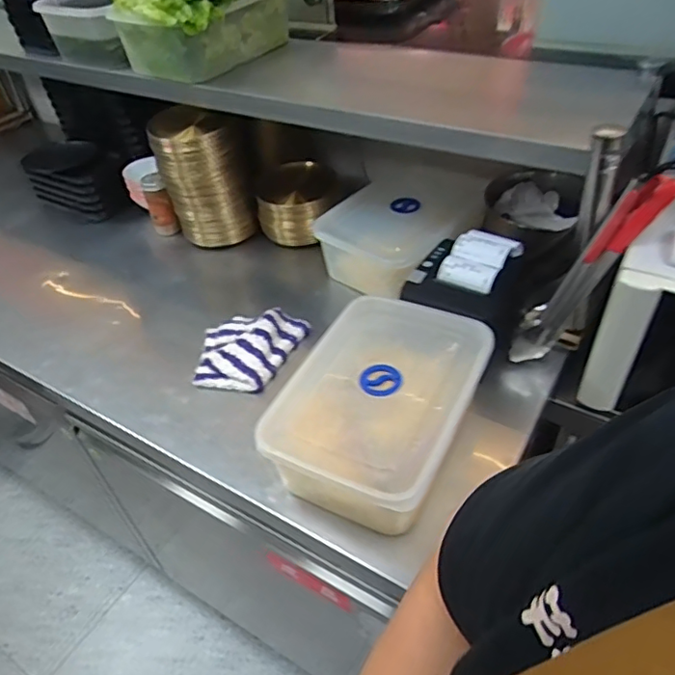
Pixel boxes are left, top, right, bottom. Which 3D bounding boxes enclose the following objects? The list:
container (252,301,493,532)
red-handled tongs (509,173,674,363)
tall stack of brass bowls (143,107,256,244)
[{"bbox_3d":[0.060,0.086,0.745,0.212,0.096,0.309,18,48,24],"label":"container"},{"bbox_3d":[0.340,-0.086,0.787,0.064,0.308,0.028,12,37,-24],"label":"red-handled tongs"},{"bbox_3d":[-0.273,-0.329,1.173,0.170,0.238,0.166,-16,44,-10],"label":"tall stack of brass bowls"}]

